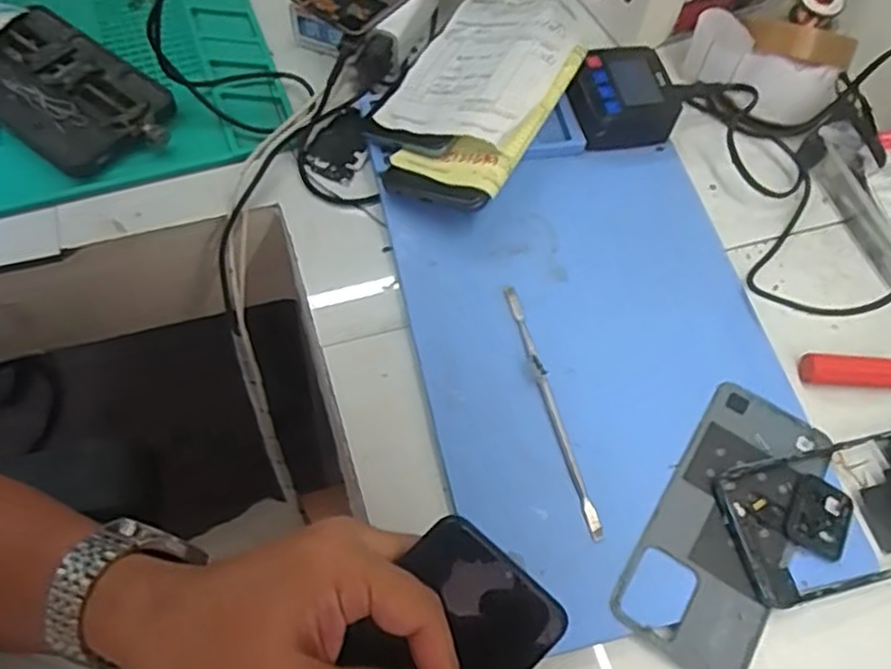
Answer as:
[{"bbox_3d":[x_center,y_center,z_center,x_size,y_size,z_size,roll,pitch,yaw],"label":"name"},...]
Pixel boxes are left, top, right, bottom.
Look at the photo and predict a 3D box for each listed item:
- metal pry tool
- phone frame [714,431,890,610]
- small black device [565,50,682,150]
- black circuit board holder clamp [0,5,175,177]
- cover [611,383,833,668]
[{"bbox_3d":[0.061,0.040,0.422,0.008,0.006,0.160,-11,63,-10],"label":"metal pry tool"},{"bbox_3d":[0.238,0.098,0.406,0.166,0.008,0.075,-12,63,-10],"label":"phone frame"},{"bbox_3d":[0.126,-0.173,0.526,0.081,0.034,0.068,-11,63,-10],"label":"small black device"},{"bbox_3d":[-0.264,-0.169,0.501,0.155,0.019,0.088,35,65,14],"label":"black circuit board holder clamp"},{"bbox_3d":[0.158,0.103,0.399,0.075,0.009,0.162,32,64,13],"label":"cover"}]

